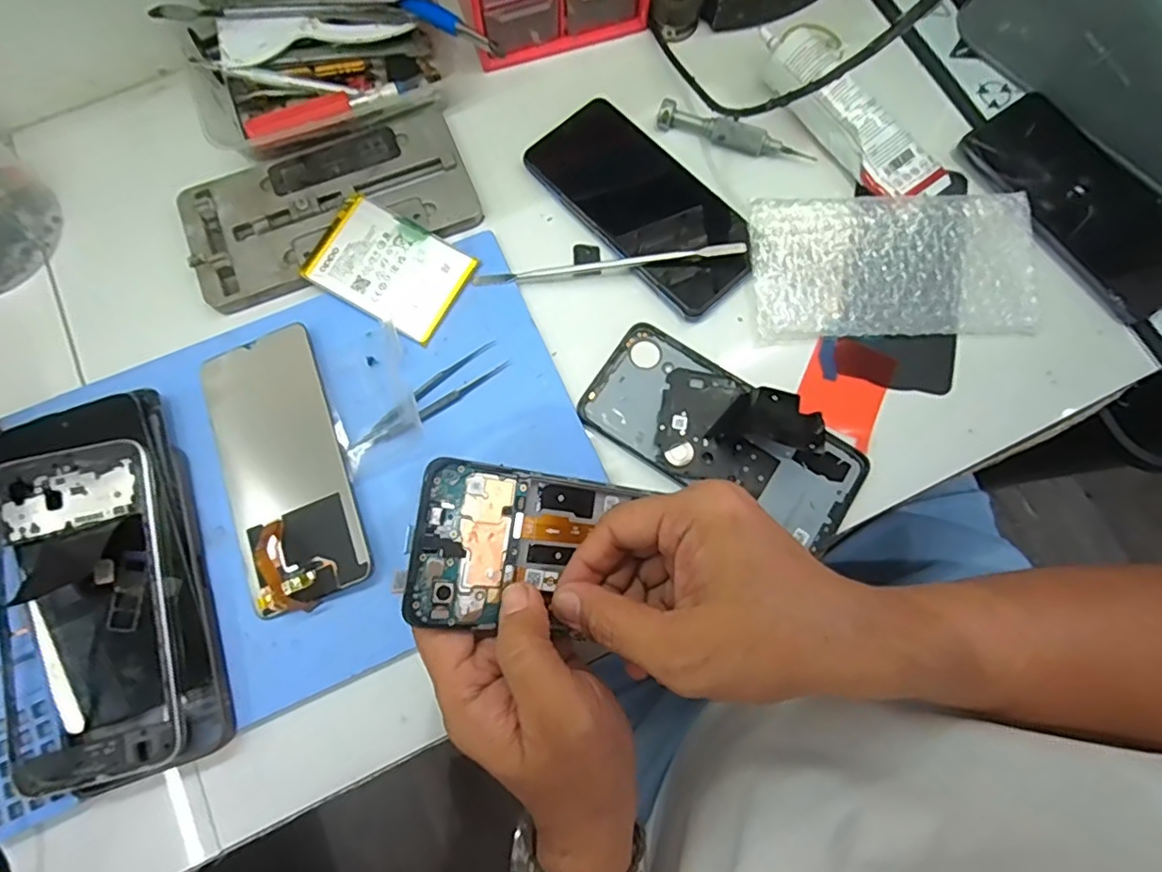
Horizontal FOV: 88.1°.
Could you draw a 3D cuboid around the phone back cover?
[{"bbox_3d":[0.085,-0.002,0.354,0.162,0.007,0.076,29,78,6],"label":"phone back cover"}]

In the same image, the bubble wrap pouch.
[{"bbox_3d":[0.194,-0.106,0.373,0.173,0.022,0.085,-2,76,-1],"label":"bubble wrap pouch"}]

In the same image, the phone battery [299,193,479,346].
[{"bbox_3d":[-0.119,-0.104,0.370,0.090,0.009,0.064,28,78,6],"label":"phone battery"}]

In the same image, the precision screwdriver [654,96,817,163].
[{"bbox_3d":[0.104,-0.202,0.399,0.107,0.013,0.014,16,77,3],"label":"precision screwdriver"}]

